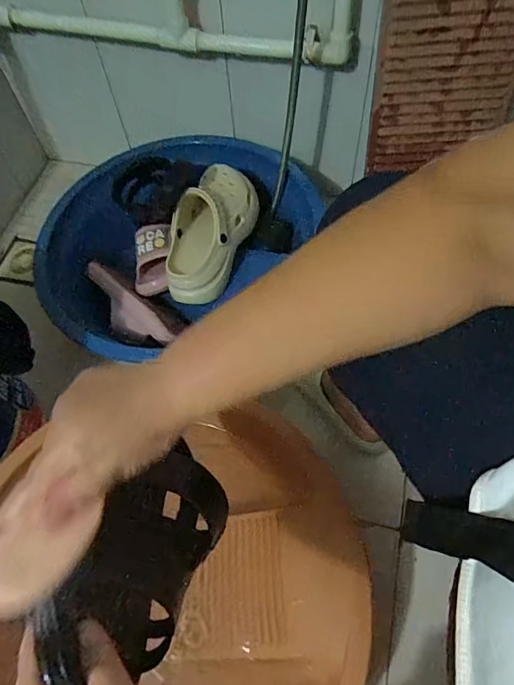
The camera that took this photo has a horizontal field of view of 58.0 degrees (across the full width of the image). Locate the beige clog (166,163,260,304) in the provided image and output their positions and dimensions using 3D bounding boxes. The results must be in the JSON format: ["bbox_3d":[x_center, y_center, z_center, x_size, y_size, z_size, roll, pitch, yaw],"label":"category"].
[{"bbox_3d":[-0.073,-0.202,0.775,0.115,0.079,0.270,13,62,11],"label":"beige clog"}]

